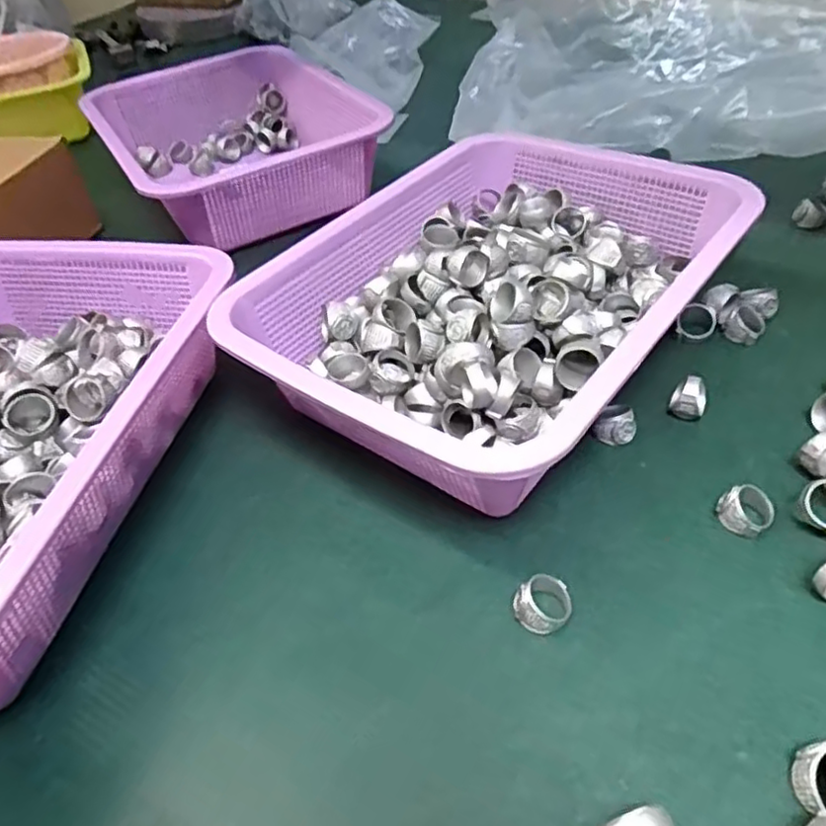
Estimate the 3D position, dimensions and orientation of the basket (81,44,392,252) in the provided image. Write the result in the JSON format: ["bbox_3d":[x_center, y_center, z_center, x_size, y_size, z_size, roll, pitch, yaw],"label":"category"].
[{"bbox_3d":[-0.173,-0.260,0.642,0.219,0.077,0.276,-26,47,-18],"label":"basket"}]

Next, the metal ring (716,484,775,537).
[{"bbox_3d":[0.166,0.048,0.333,0.022,0.018,0.023,-4,45,4],"label":"metal ring"}]

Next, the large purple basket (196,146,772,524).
[{"bbox_3d":[0.058,-0.077,0.425,0.223,0.079,0.295,27,54,30],"label":"large purple basket"}]

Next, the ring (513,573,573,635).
[{"bbox_3d":[0.060,0.088,0.308,0.025,0.016,0.024,-4,45,4],"label":"ring"}]

